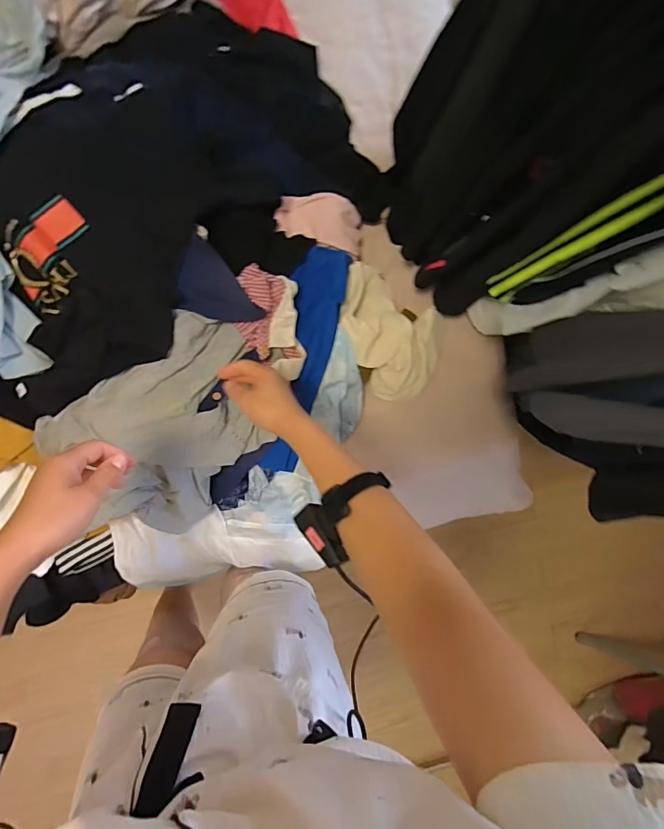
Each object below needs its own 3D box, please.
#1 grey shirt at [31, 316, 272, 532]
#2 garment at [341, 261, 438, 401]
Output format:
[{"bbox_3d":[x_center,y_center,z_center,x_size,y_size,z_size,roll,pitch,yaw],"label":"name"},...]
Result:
[{"bbox_3d":[-0.243,0.029,0.676,0.338,0.085,0.252,-39,98,-3],"label":"grey shirt"},{"bbox_3d":[0.109,-0.151,0.795,0.171,0.081,0.253,-25,97,-5],"label":"garment"}]

